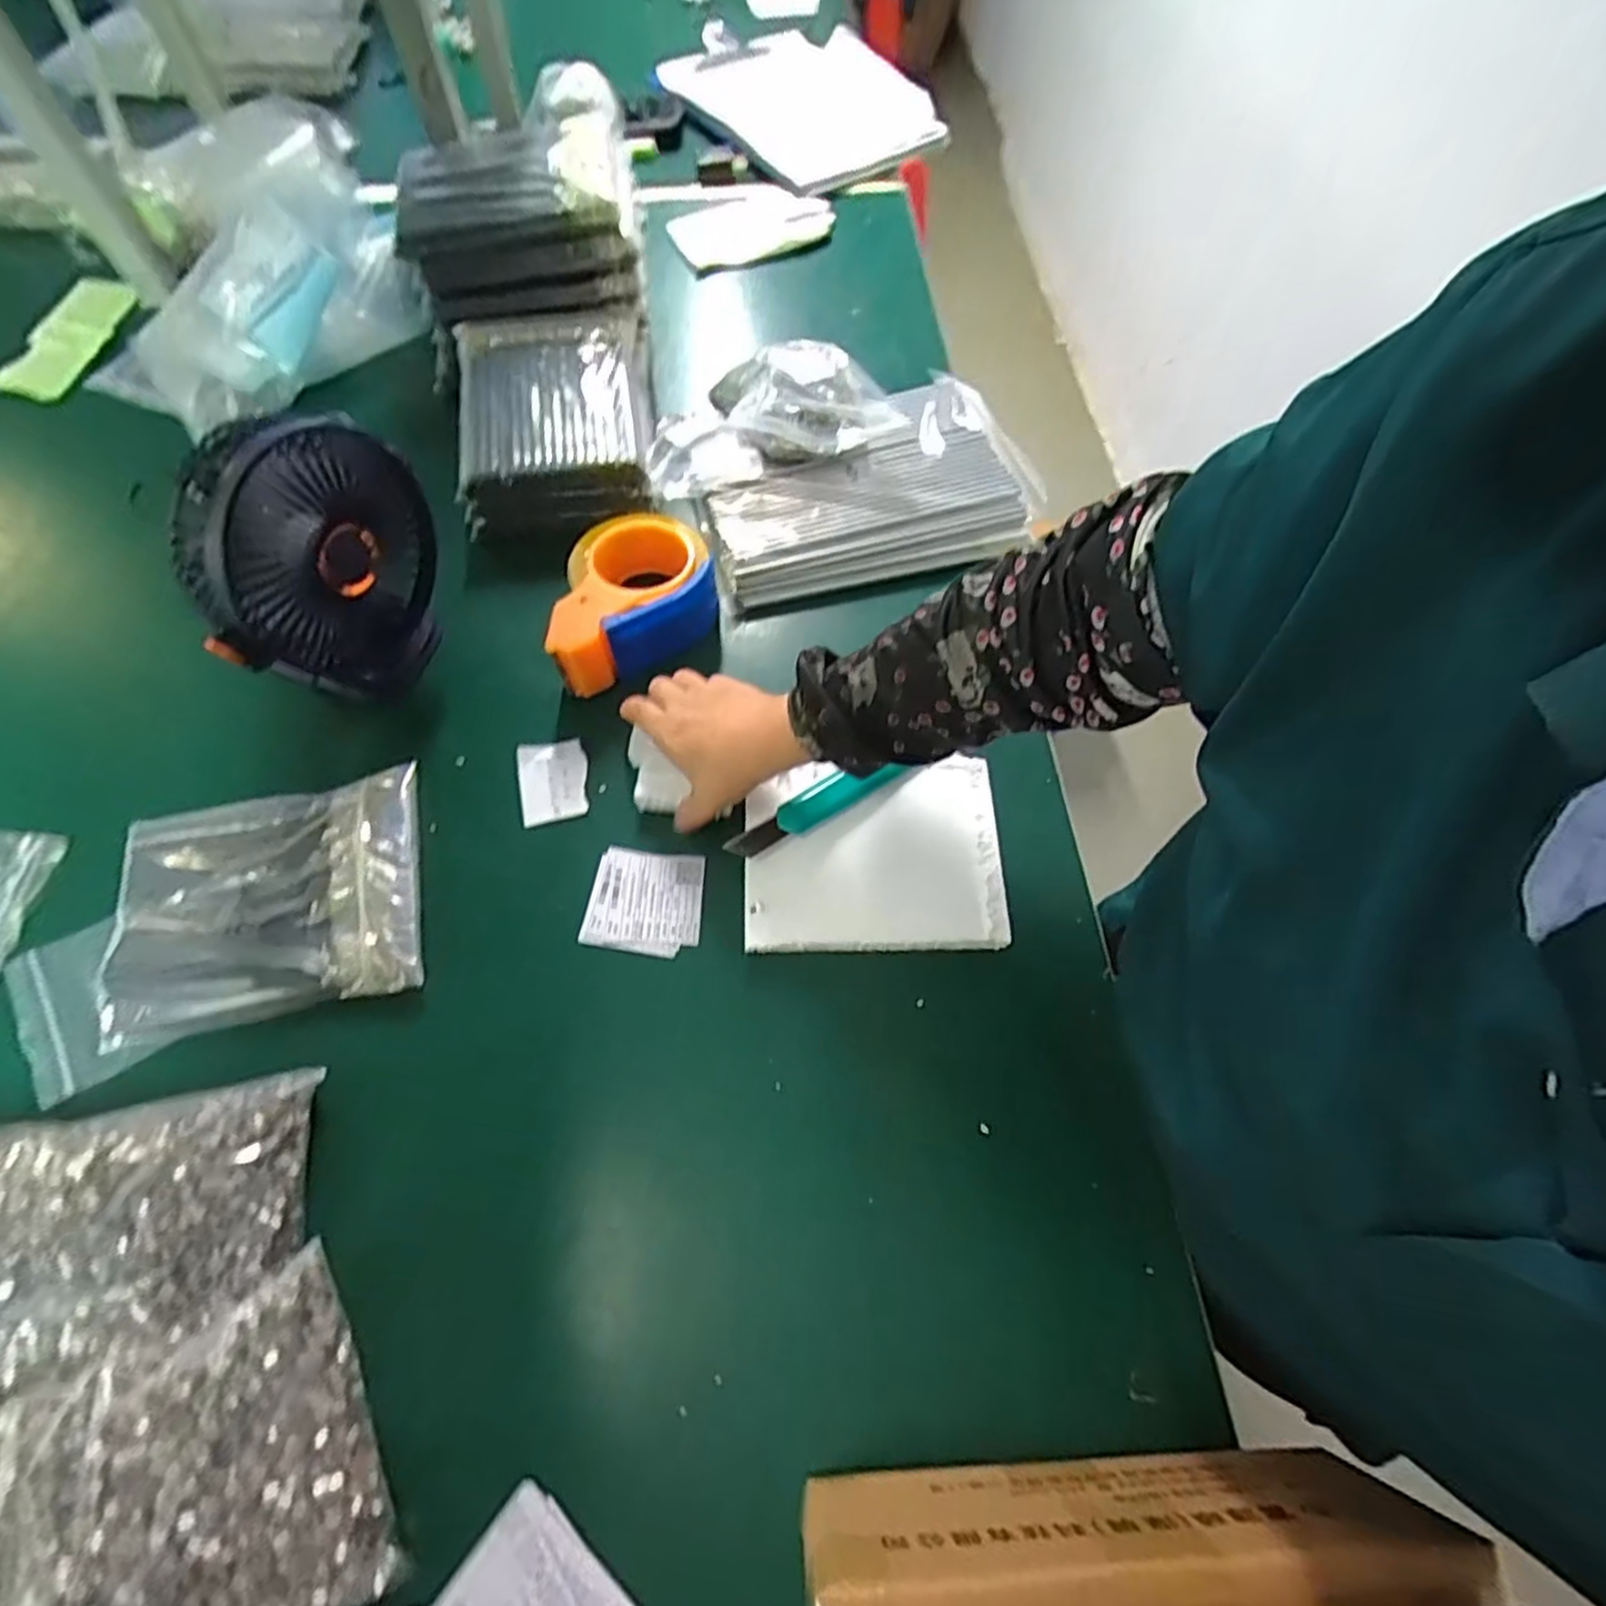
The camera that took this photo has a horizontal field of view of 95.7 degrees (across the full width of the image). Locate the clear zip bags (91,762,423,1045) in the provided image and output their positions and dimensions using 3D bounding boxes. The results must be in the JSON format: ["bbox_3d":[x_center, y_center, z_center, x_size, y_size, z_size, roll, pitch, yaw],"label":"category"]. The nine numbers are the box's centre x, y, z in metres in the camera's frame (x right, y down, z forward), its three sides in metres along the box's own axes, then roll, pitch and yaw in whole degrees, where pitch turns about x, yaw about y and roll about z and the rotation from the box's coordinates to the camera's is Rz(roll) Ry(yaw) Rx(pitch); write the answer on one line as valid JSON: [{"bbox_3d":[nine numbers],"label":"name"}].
[{"bbox_3d":[-0.339,0.060,0.460,0.177,0.020,0.149,-13,66,-7],"label":"clear zip bags"}]

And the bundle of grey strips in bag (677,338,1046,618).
[{"bbox_3d":[0.038,-0.290,0.587,0.270,0.075,0.221,-17,67,-9],"label":"bundle of grey strips in bag"}]

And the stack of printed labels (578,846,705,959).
[{"bbox_3d":[-0.103,0.063,0.475,0.074,0.004,0.067,6,65,1],"label":"stack of printed labels"}]

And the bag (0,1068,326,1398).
[{"bbox_3d":[-0.380,0.230,0.370,0.222,0.041,0.143,-7,66,-5],"label":"bag"}]

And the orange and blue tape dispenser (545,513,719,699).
[{"bbox_3d":[-0.120,-0.146,0.544,0.106,0.070,0.133,1,65,-1],"label":"orange and blue tape dispenser"}]

